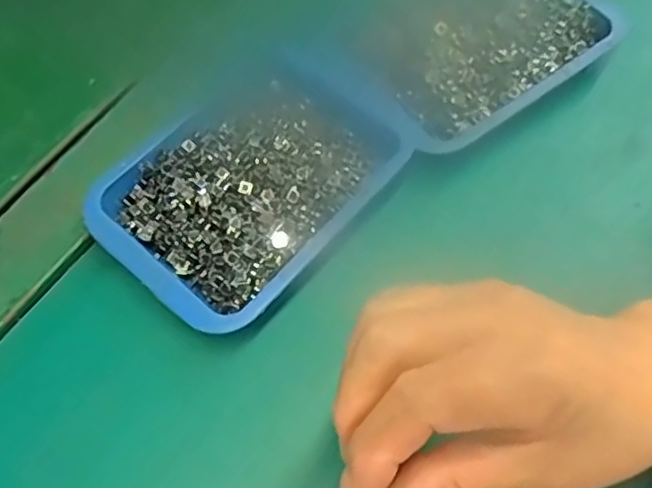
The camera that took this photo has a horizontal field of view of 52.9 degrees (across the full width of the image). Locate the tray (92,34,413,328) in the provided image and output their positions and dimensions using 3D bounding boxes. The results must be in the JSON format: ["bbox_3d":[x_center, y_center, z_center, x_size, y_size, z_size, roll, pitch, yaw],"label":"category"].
[{"bbox_3d":[-0.035,-0.041,0.357,0.121,0.020,0.173,36,70,18],"label":"tray"}]

